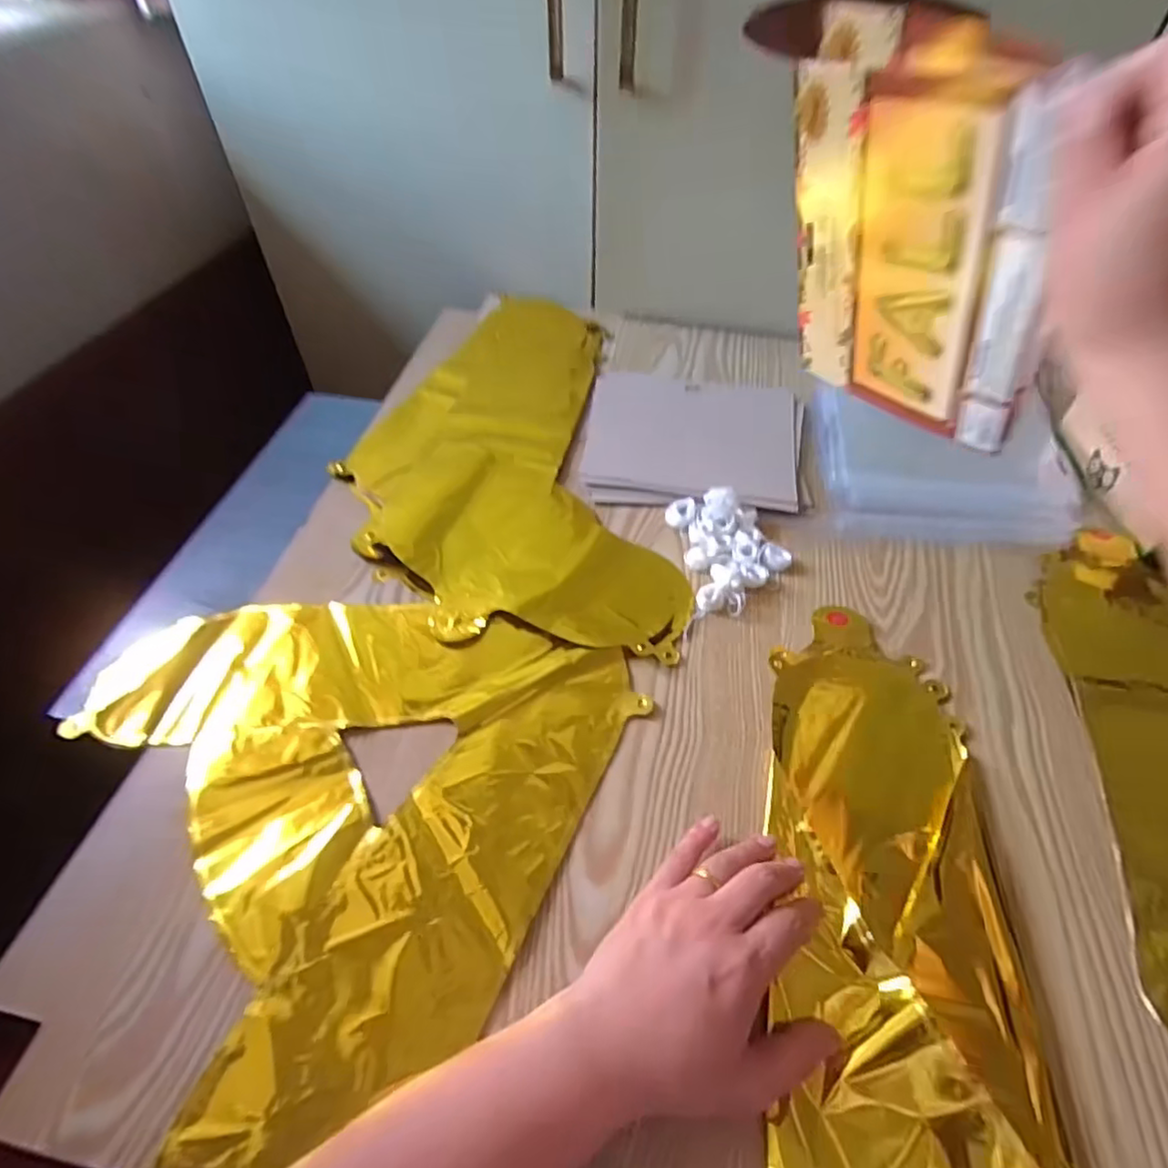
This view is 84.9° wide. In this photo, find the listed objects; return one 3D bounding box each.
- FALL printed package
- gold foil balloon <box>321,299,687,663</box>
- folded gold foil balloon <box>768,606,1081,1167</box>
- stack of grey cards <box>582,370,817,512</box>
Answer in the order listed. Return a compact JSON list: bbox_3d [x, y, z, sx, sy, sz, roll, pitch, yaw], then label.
[{"bbox_3d":[0.182,-0.190,0.364,0.007,0.209,0.163,-33,48,-10],"label":"FALL printed package"},{"bbox_3d":[-0.078,-0.132,0.595,0.246,0.021,0.479,-6,50,-6],"label":"gold foil balloon"},{"bbox_3d":[0.167,0.191,0.337,0.131,0.019,0.422,7,50,5],"label":"folded gold foil balloon"},{"bbox_3d":[0.106,-0.142,0.612,0.202,0.009,0.194,6,50,4],"label":"stack of grey cards"}]

